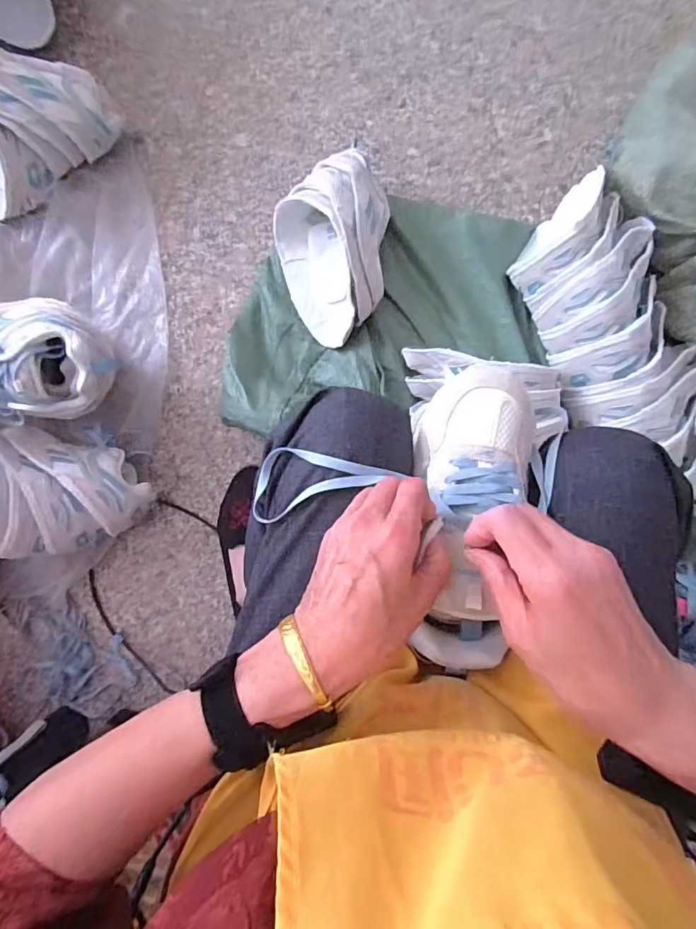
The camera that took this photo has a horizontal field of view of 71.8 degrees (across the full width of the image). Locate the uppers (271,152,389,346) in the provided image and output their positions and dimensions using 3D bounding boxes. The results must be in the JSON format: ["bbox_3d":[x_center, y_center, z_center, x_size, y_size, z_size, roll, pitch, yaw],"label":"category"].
[{"bbox_3d":[-0.023,-0.320,0.730,0.172,0.133,0.255,-5,85,1],"label":"uppers"}]

